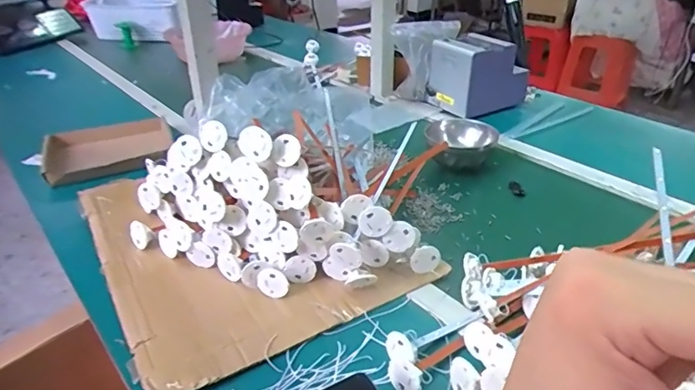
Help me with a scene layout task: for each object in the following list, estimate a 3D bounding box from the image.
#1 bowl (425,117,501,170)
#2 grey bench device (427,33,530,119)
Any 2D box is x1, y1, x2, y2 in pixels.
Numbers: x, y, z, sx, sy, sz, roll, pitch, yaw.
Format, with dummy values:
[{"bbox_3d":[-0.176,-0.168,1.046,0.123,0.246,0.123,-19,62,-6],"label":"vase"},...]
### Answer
[{"bbox_3d":[0.199,-0.081,0.875,0.123,0.070,0.106,4,31,7],"label":"bowl"},{"bbox_3d":[0.293,-0.273,1.109,0.191,0.142,0.127,-18,35,-26],"label":"grey bench device"}]

